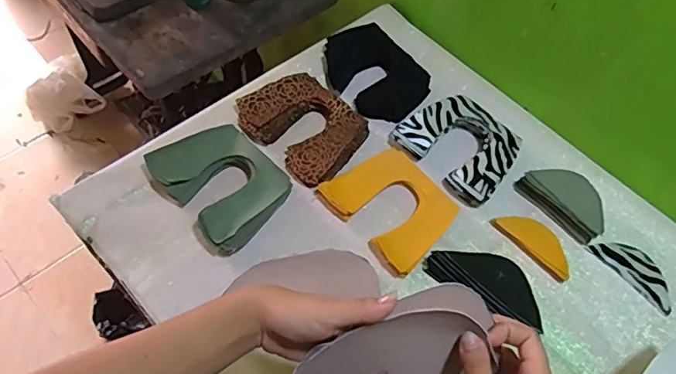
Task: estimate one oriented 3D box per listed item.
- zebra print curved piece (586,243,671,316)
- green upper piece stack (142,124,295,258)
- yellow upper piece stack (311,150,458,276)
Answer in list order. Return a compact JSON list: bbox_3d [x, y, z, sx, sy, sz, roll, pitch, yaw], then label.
[{"bbox_3d":[0.385,0.105,0.670,0.053,0.006,0.114,-37,69,-24],"label":"zebra print curved piece"},{"bbox_3d":[-0.150,-0.010,0.663,0.163,0.035,0.137,39,63,17],"label":"green upper piece stack"},{"bbox_3d":[0.072,0.023,0.672,0.132,0.025,0.155,-34,68,-23],"label":"yellow upper piece stack"}]

